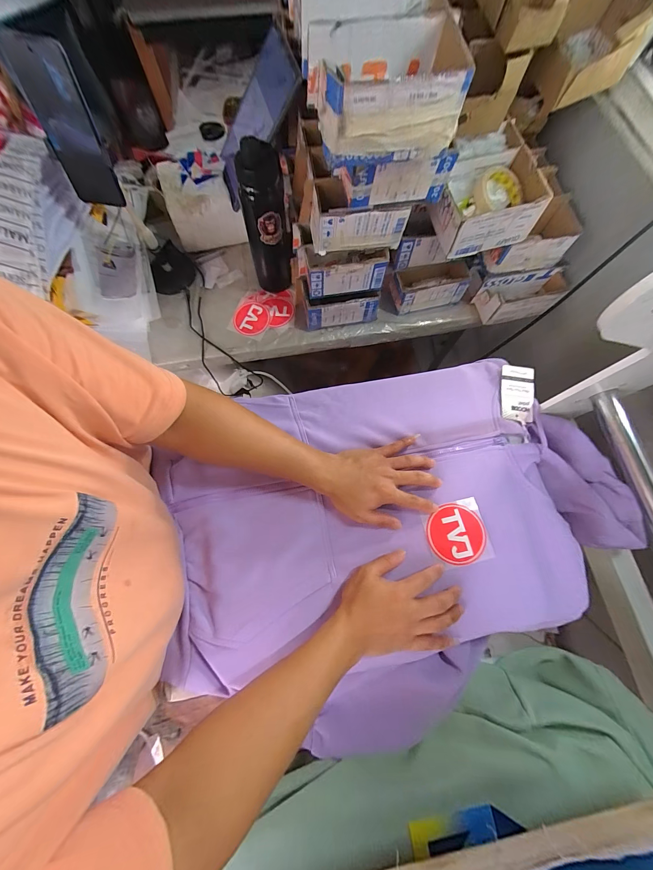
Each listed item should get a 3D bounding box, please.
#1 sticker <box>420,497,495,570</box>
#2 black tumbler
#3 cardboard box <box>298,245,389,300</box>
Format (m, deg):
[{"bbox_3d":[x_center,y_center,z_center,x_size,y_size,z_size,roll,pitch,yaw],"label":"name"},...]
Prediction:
[{"bbox_3d":[0.193,0.147,0.450,0.089,0.004,0.087,-14,75,-2],"label":"sticker"},{"bbox_3d":[-0.118,-0.410,0.622,0.075,0.281,0.084,-4,75,-3],"label":"black tumbler"},{"bbox_3d":[0.030,-0.332,0.601,0.162,0.078,0.077,-12,75,-5],"label":"cardboard box"}]

